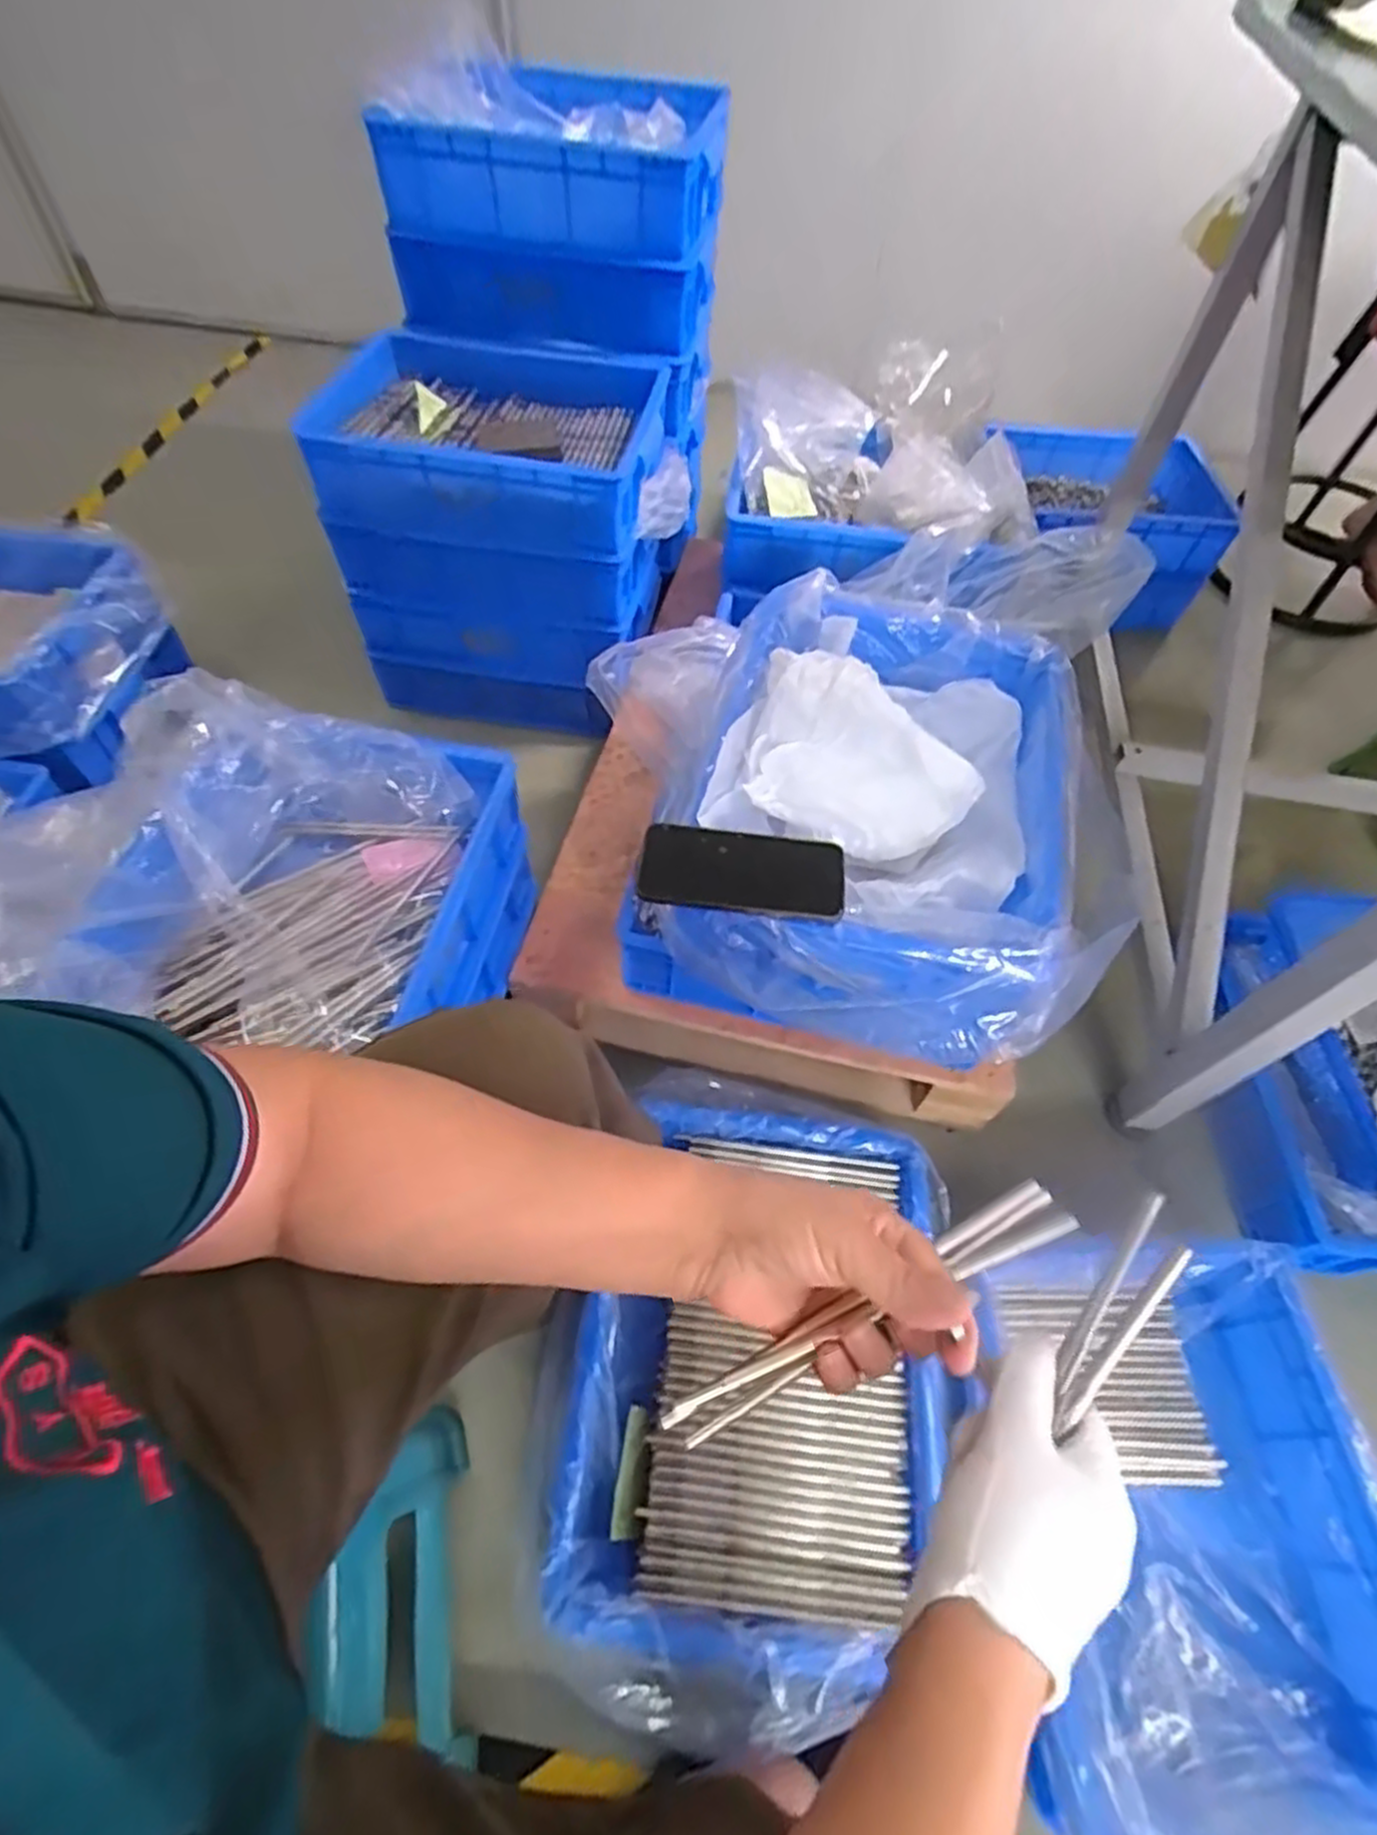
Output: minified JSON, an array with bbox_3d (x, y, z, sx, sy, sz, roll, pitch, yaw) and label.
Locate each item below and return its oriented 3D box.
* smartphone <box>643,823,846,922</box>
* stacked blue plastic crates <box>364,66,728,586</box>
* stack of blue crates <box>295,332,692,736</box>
[{"bbox_3d":[0.042,-0.037,0.624,0.159,0.015,0.077,4,56,-1],"label":"smartphone"},{"bbox_3d":[-0.160,-0.877,0.976,0.386,0.218,0.261,6,56,0],"label":"stacked blue plastic crates"},{"bbox_3d":[-0.246,-0.521,1.118,0.413,0.400,0.261,13,56,5],"label":"stack of blue crates"}]

